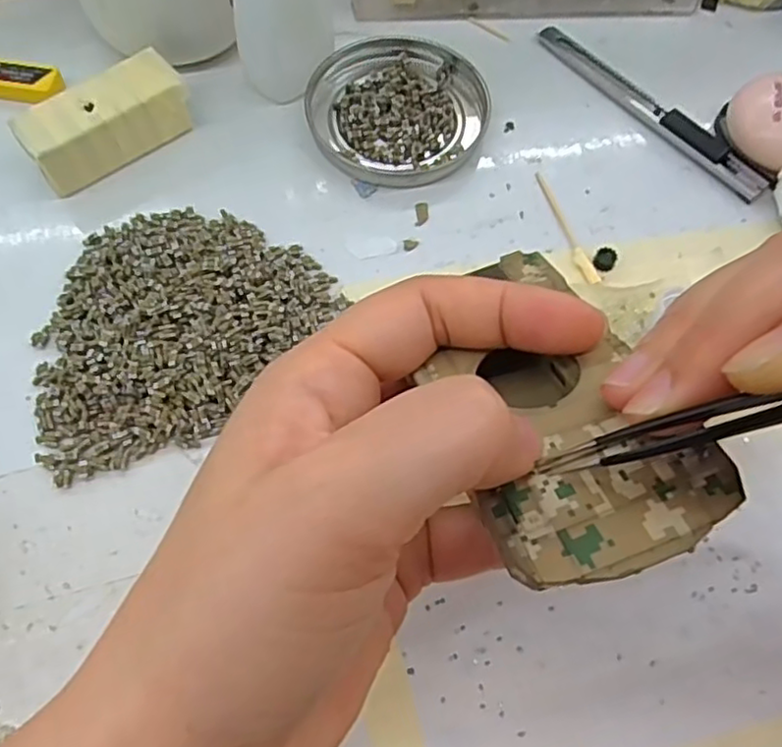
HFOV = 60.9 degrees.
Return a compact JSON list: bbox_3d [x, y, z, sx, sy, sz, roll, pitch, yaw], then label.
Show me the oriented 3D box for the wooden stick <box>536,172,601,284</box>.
[{"bbox_3d":[0.072,-0.061,0.277,0.007,0.004,0.058,-18,69,-9],"label":"wooden stick"}]

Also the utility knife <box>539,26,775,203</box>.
[{"bbox_3d":[0.118,-0.122,0.302,0.014,0.010,0.126,-38,73,-16],"label":"utility knife"}]

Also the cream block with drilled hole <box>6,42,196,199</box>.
[{"bbox_3d":[-0.117,-0.103,0.275,0.065,0.026,0.026,-37,73,-16],"label":"cream block with drilled hole"}]

